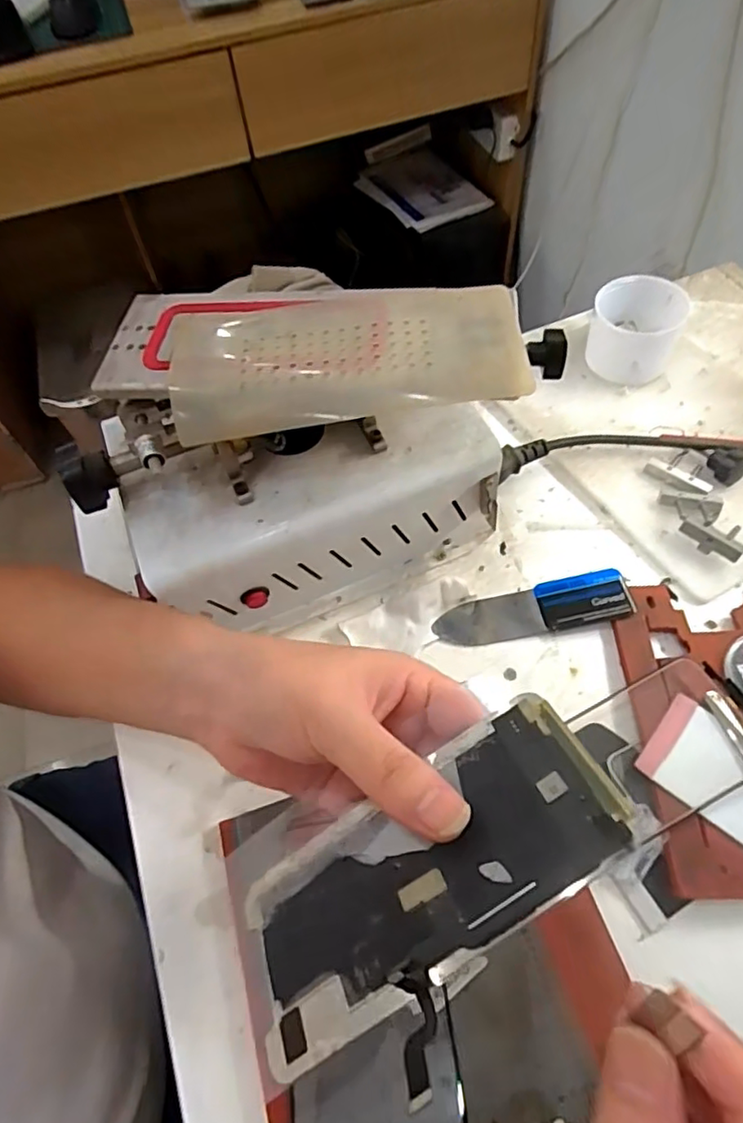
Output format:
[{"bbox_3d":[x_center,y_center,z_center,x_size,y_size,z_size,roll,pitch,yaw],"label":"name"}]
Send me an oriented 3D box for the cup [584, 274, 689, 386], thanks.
[{"bbox_3d":[0.200,-0.176,0.461,0.062,0.056,0.060,-2,59,3],"label":"cup"}]

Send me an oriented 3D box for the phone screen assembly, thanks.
[{"bbox_3d":[0.018,0.105,0.200,0.133,0.004,0.070,-37,38,2],"label":"phone screen assembly"}]

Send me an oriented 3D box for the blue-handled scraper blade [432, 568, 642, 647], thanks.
[{"bbox_3d":[0.099,0.030,0.374,0.118,0.014,0.032,-9,58,-1],"label":"blue-handled scraper blade"}]

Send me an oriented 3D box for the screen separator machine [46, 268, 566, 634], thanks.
[{"bbox_3d":[-0.039,-0.065,0.353,0.246,0.151,0.132,-17,59,-6],"label":"screen separator machine"}]

